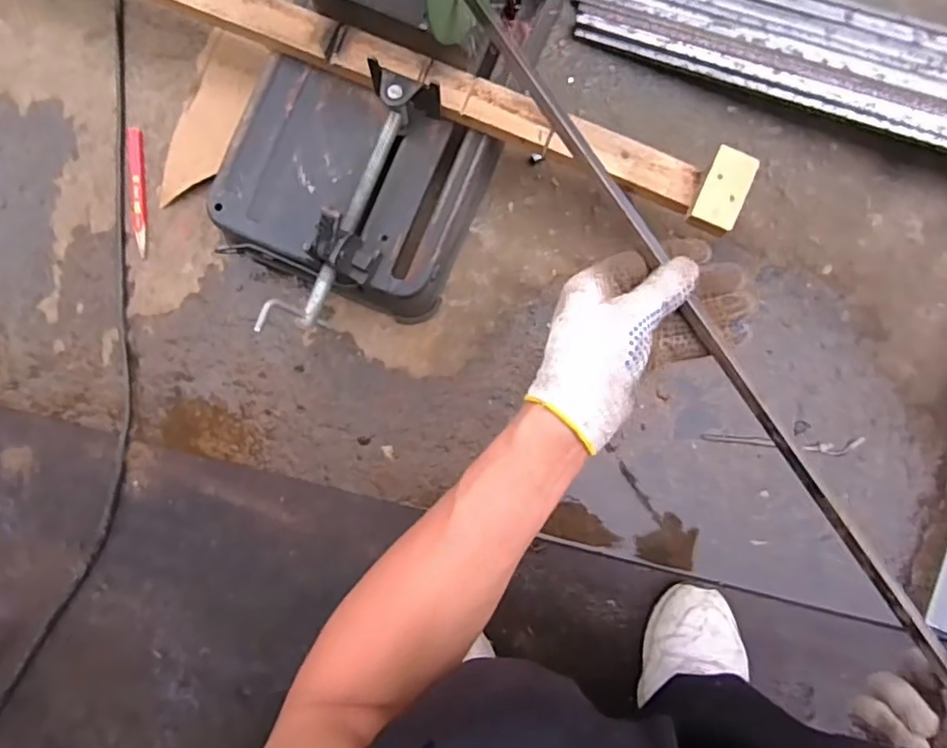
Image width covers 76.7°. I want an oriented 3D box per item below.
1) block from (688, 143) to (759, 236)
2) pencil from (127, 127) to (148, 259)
[{"bbox_3d":[0.251,-0.182,0.595,0.044,0.014,0.085,24,86,1],"label":"block"},{"bbox_3d":[-0.394,-0.215,0.702,0.019,0.005,0.154,-5,86,-1],"label":"pencil"}]

